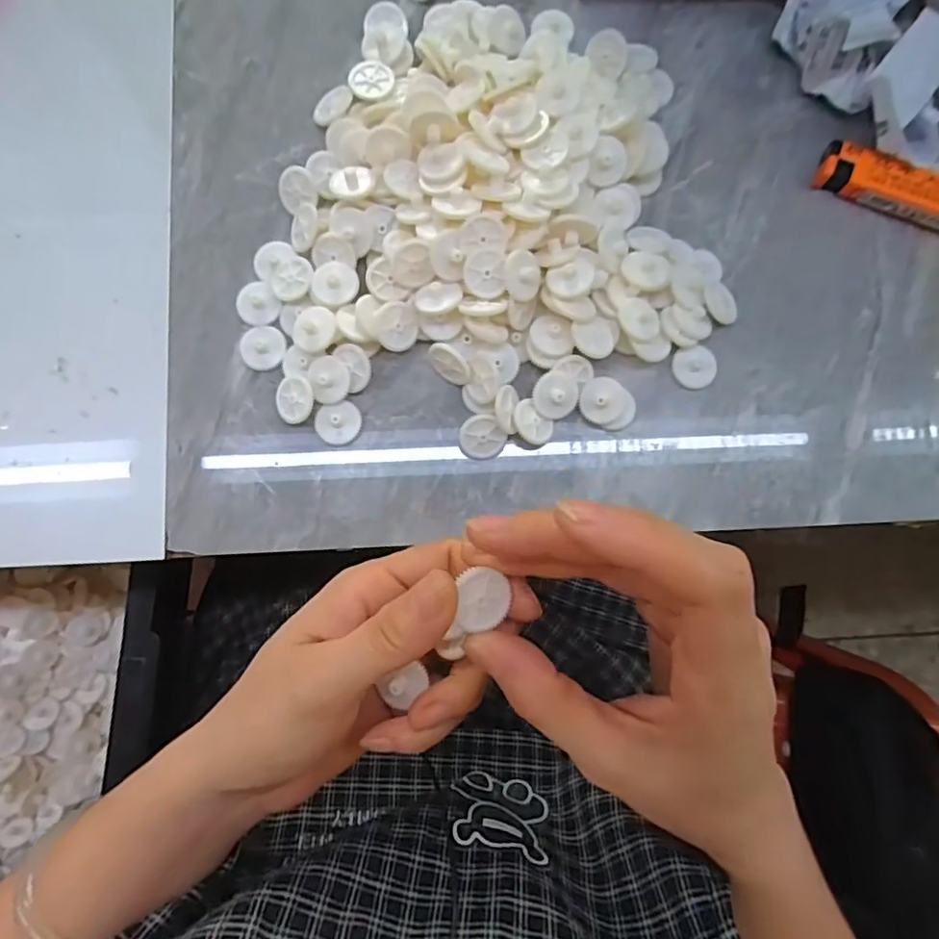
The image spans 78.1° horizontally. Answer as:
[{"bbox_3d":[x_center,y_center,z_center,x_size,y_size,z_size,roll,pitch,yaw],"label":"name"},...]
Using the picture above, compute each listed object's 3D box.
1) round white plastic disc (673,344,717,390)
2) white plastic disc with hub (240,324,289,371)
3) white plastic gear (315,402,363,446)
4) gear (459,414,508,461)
[{"bbox_3d":[0.110,-0.050,0.282,0.021,0.004,0.020,0,83,-2],"label":"round white plastic disc"},{"bbox_3d":[-0.098,-0.058,0.275,0.021,0.004,0.021,0,83,-2],"label":"white plastic disc with hub"},{"bbox_3d":[-0.061,-0.022,0.272,0.021,0.004,0.019,-12,84,-3],"label":"white plastic gear"},{"bbox_3d":[0.006,-0.015,0.269,0.021,0.004,0.022,-1,118,-5],"label":"gear"}]

